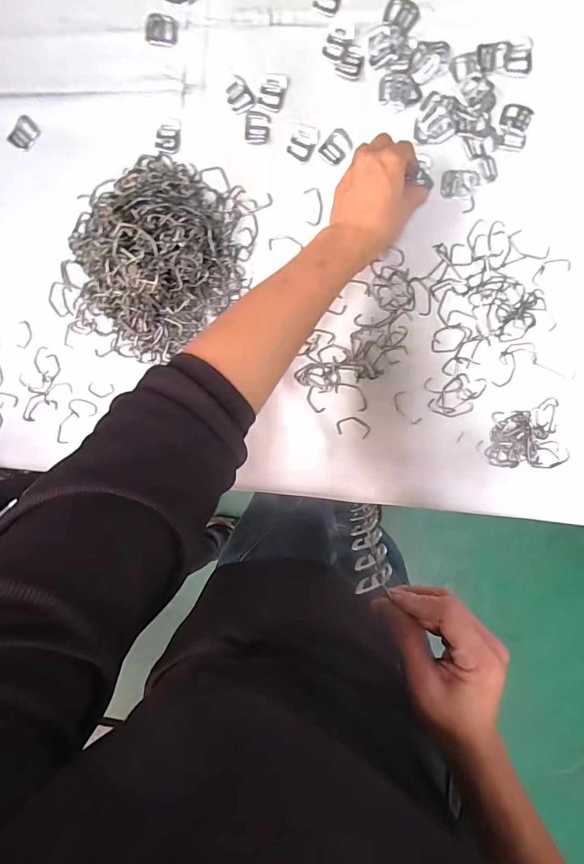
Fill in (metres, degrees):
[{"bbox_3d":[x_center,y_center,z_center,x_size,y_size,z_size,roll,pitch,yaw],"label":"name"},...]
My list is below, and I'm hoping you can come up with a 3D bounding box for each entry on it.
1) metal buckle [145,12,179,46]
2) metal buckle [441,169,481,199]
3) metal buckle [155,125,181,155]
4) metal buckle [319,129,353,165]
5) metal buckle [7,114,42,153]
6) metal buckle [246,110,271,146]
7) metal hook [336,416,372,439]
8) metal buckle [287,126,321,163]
[{"bbox_3d":[-0.136,-0.422,0.428,0.033,0.005,0.028,11,96,6],"label":"metal buckle"},{"bbox_3d":[0.169,-0.250,0.411,0.036,0.005,0.025,1,95,6],"label":"metal buckle"},{"bbox_3d":[-0.132,-0.313,0.438,0.025,0.004,0.028,15,96,5],"label":"metal buckle"},{"bbox_3d":[0.046,-0.293,0.419,0.027,0.004,0.033,44,98,2],"label":"metal buckle"},{"bbox_3d":[-0.298,-0.332,0.453,0.027,0.006,0.034,33,97,3],"label":"metal buckle"},{"bbox_3d":[-0.036,-0.317,0.425,0.027,0.004,0.032,8,95,6],"label":"metal buckle"},{"bbox_3d":[0.067,-0.005,0.443,0.036,0.004,0.021,12,96,6],"label":"metal hook"},{"bbox_3d":[0.012,-0.299,0.423,0.027,0.004,0.033,27,97,4],"label":"metal buckle"}]

